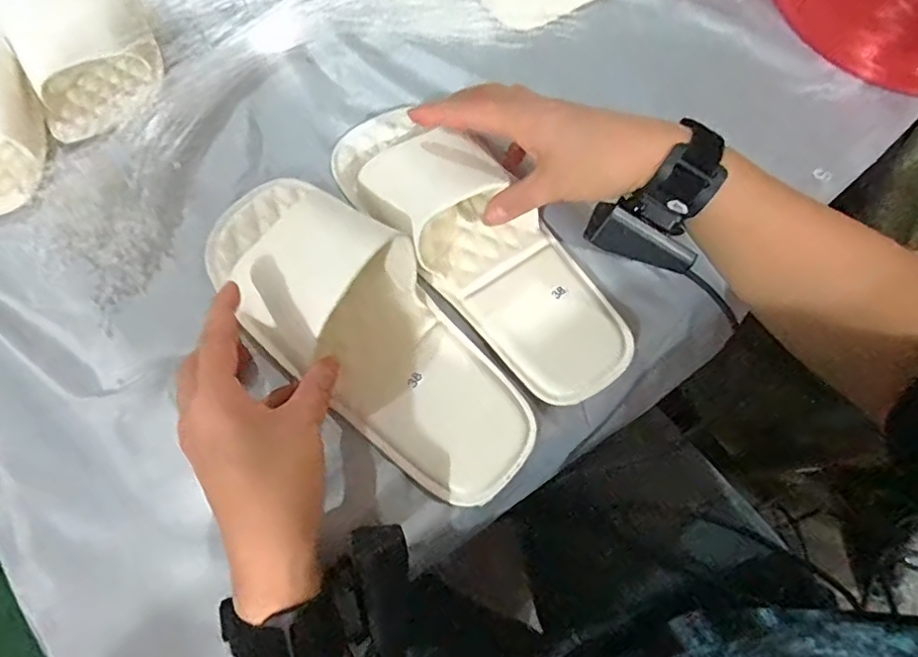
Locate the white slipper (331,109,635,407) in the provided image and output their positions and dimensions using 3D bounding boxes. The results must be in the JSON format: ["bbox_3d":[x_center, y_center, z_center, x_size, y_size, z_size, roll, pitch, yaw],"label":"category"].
[{"bbox_3d":[0.012,-0.067,0.399,0.092,0.058,0.269,-40,80,-14],"label":"white slipper"}]

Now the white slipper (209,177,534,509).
[{"bbox_3d":[-0.064,-0.002,0.372,0.103,0.058,0.266,-43,83,-14],"label":"white slipper"}]

